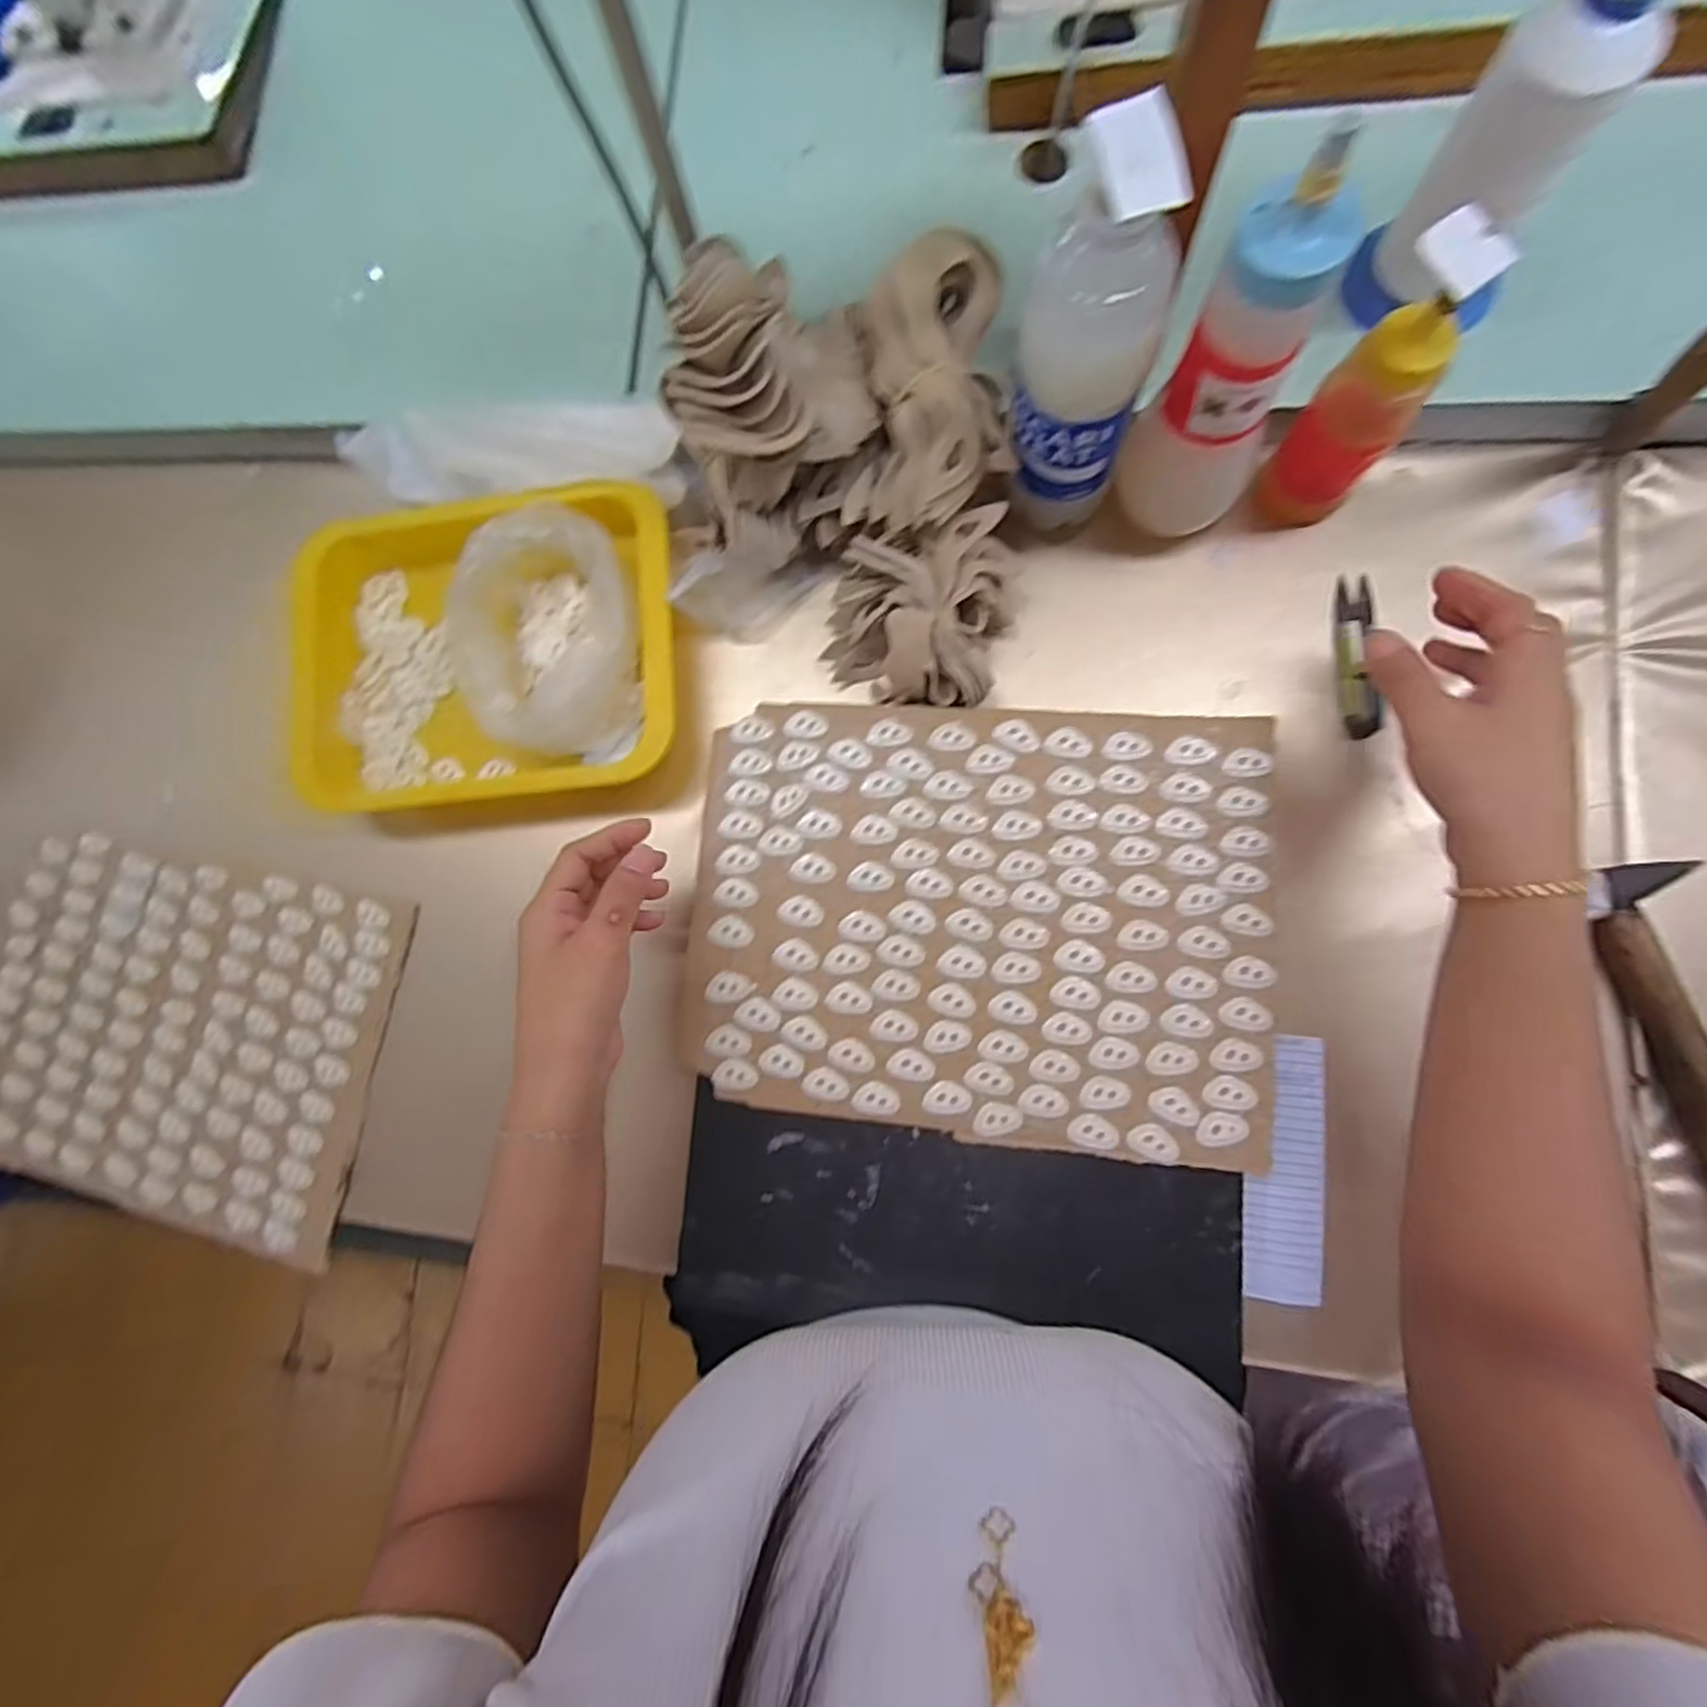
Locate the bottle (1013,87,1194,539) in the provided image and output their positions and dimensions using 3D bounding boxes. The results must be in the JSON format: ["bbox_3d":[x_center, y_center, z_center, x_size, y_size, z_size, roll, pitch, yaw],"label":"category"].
[{"bbox_3d":[0.114,-0.237,0.361,0.062,0.204,0.059,11,86,9],"label":"bottle"}]

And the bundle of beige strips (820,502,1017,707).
[{"bbox_3d":[0.038,-0.144,0.434,0.111,0.055,0.101,5,85,8],"label":"bundle of beige strips"}]

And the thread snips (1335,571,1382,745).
[{"bbox_3d":[0.295,-0.116,0.421,0.019,0.012,0.098,3,84,8],"label":"thread snips"}]

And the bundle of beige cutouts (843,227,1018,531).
[{"bbox_3d":[0.042,-0.247,0.392,0.083,0.060,0.128,-5,106,-14],"label":"bundle of beige cutouts"}]

